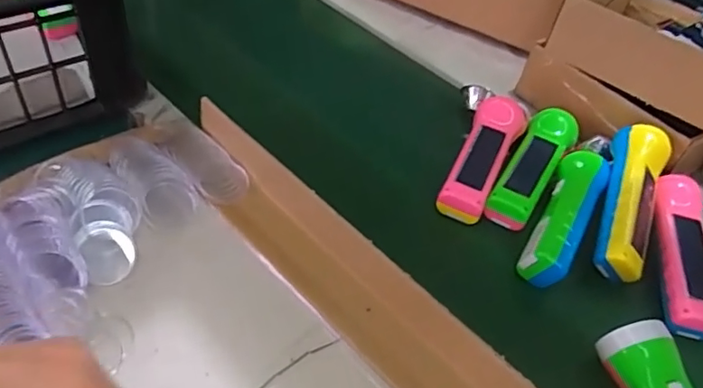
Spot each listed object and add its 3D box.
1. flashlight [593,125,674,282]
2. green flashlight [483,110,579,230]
[{"bbox_3d":[0.266,0.004,0.527,0.047,0.039,0.163,32,64,-14],"label":"flashlight"},{"bbox_3d":[0.185,-0.031,0.568,0.049,0.031,0.166,29,52,19],"label":"green flashlight"}]

